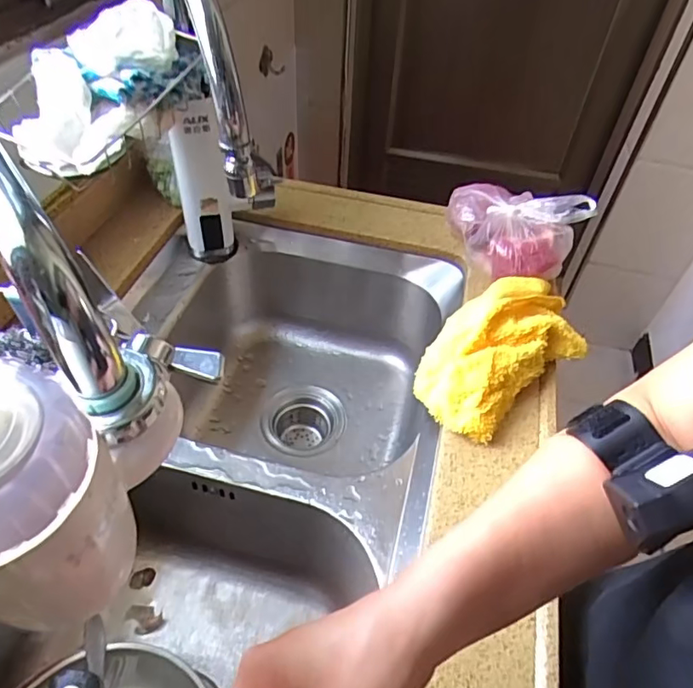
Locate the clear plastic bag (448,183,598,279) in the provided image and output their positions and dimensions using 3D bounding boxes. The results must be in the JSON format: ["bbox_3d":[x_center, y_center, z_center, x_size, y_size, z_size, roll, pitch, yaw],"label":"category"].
[{"bbox_3d":[0.194,-0.148,0.636,0.109,0.067,0.158,-18,51,-20],"label":"clear plastic bag"}]

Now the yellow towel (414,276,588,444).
[{"bbox_3d":[0.150,-0.001,0.528,0.201,0.058,0.102,-32,57,-29],"label":"yellow towel"}]

